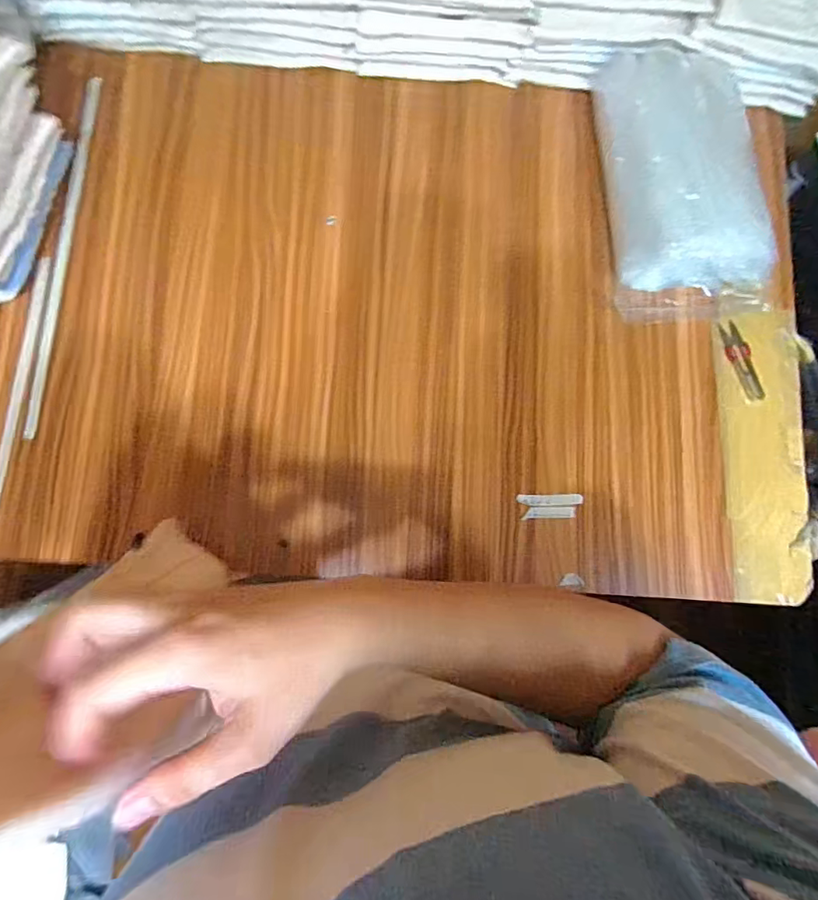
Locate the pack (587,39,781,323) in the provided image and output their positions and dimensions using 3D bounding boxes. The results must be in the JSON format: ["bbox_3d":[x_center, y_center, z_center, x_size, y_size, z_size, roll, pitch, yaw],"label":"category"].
[{"bbox_3d":[0.341,-0.328,0.604,0.173,0.096,0.311,-4,81,-2],"label":"pack"}]

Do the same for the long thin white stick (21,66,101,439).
[{"bbox_3d":[-0.433,-0.252,0.621,0.017,0.006,0.474,5,82,-6],"label":"long thin white stick"}]

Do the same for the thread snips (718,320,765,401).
[{"bbox_3d":[0.415,-0.112,0.616,0.027,0.007,0.104,-12,82,-3],"label":"thread snips"}]

